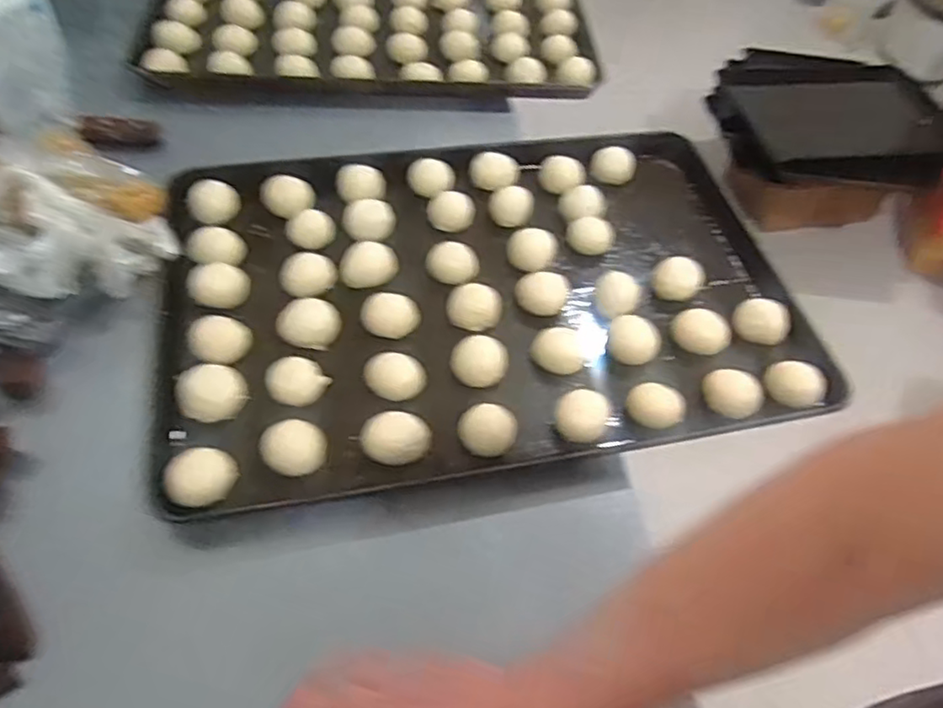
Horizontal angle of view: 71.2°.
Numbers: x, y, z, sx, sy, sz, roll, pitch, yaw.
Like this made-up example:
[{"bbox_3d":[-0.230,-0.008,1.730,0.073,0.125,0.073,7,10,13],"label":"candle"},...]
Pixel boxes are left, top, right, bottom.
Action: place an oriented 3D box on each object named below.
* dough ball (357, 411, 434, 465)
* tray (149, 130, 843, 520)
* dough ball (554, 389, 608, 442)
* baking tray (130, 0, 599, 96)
[{"bbox_3d":[-0.062,0.068,0.544,0.056,0.025,0.037,2,54,-4],"label":"dough ball"},{"bbox_3d":[0.014,-0.070,0.661,0.592,0.049,0.393,-8,55,-11],"label":"tray"},{"bbox_3d":[0.095,0.054,0.573,0.043,0.027,0.038,27,56,14],"label":"dough ball"},{"bbox_3d":[-0.136,-0.491,0.926,0.575,0.028,0.389,-2,54,-7],"label":"baking tray"}]

